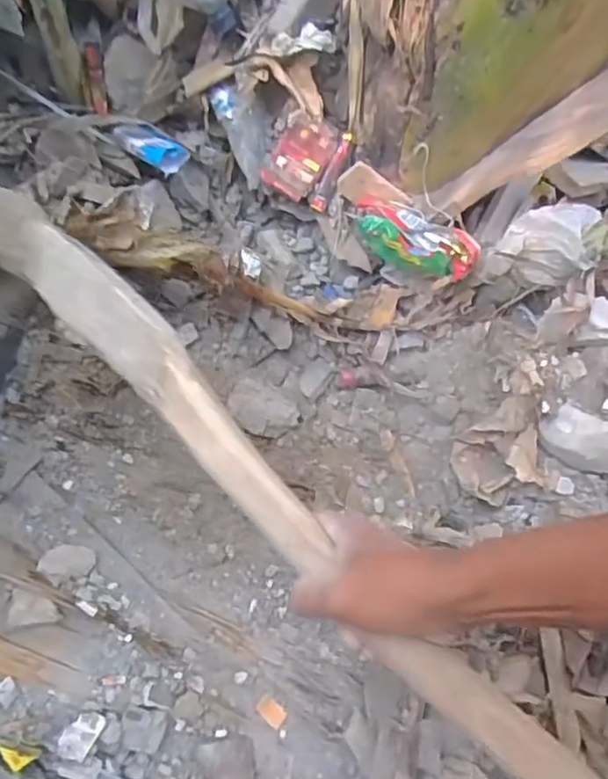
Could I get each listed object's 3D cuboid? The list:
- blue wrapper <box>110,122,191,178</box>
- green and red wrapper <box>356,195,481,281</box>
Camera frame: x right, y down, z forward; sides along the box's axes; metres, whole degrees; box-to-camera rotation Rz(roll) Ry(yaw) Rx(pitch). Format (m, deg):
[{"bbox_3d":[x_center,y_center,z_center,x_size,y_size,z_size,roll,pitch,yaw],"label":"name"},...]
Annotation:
[{"bbox_3d":[-0.209,-0.335,0.882,0.104,0.025,0.043,37,76,10],"label":"blue wrapper"},{"bbox_3d":[0.151,-0.215,0.894,0.189,0.065,0.070,38,76,10],"label":"green and red wrapper"}]

